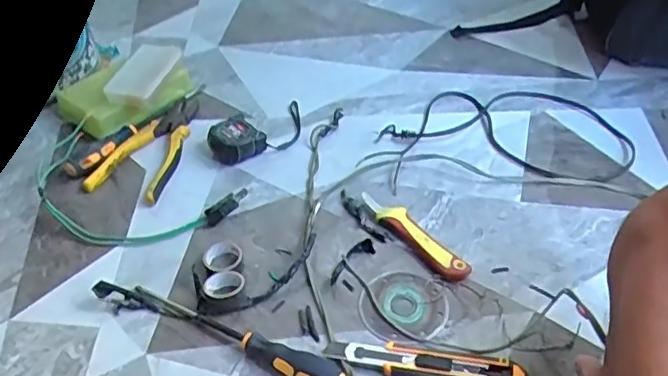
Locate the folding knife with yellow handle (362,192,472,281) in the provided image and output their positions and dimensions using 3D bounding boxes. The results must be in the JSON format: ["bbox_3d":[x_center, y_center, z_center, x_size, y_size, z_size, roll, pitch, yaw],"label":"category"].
[{"bbox_3d":[0.092,0.049,0.710,0.033,0.022,0.155,-31,50,-27],"label":"folding knife with yellow handle"}]

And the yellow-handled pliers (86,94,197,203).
[{"bbox_3d":[-0.239,-0.061,0.835,0.093,0.027,0.198,10,45,13],"label":"yellow-handled pliers"}]

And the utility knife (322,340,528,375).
[{"bbox_3d":[0.091,0.168,0.596,0.193,0.018,0.041,9,45,12],"label":"utility knife"}]

